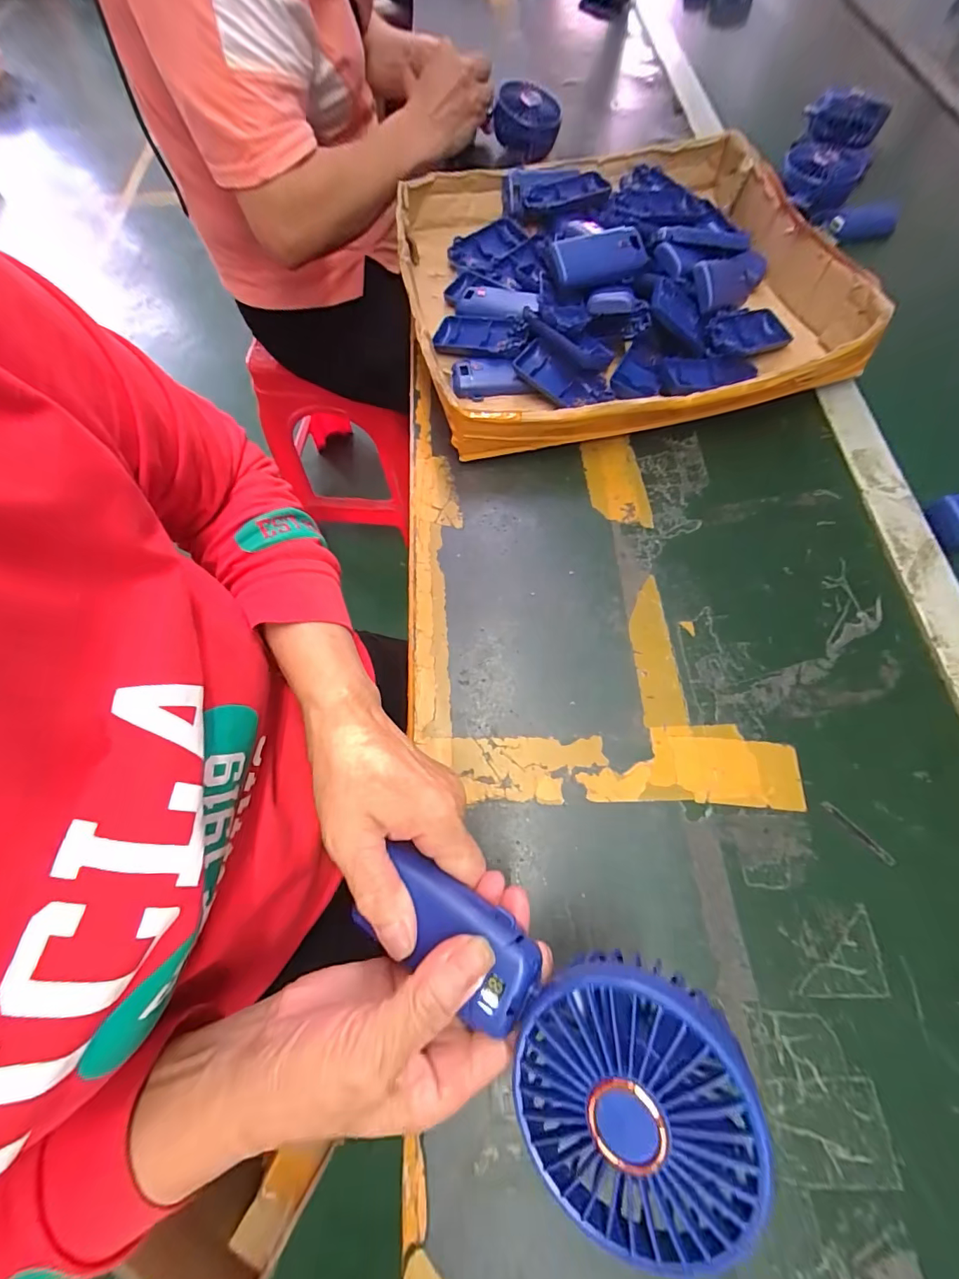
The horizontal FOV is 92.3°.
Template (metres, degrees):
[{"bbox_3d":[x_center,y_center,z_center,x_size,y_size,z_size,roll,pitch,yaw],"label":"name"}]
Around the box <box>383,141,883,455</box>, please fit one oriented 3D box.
[{"bbox_3d":[0.130,-0.356,0.467,0.400,0.072,0.361,-13,67,-5],"label":"box"}]

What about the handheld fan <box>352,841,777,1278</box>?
[{"bbox_3d":[0.029,0.168,0.201,0.161,0.043,0.087,11,80,31],"label":"handheld fan"}]

